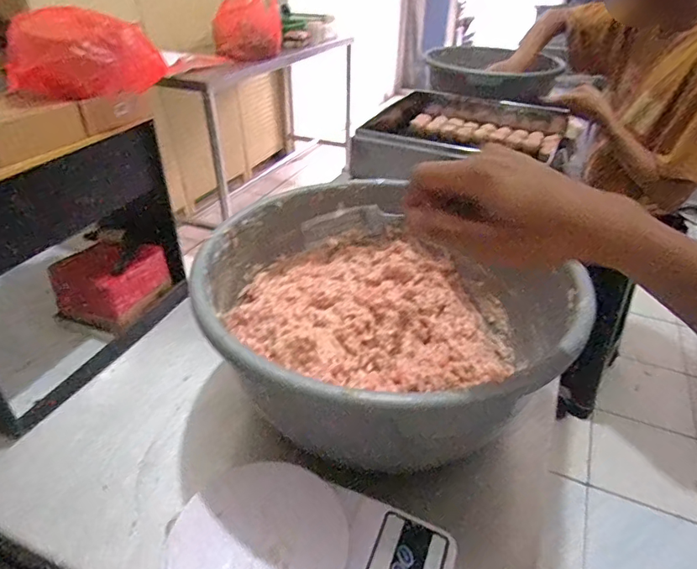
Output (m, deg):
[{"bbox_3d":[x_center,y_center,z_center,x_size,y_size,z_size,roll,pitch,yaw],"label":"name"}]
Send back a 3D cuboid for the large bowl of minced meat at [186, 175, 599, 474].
[{"bbox_3d":[0.024,0.026,0.510,0.342,0.132,0.327,1,35,-1],"label":"large bowl of minced meat"}]

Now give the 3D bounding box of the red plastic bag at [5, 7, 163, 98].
[{"bbox_3d":[-0.740,-0.638,1.365,0.390,0.224,0.190,-8,36,-13],"label":"red plastic bag"}]

